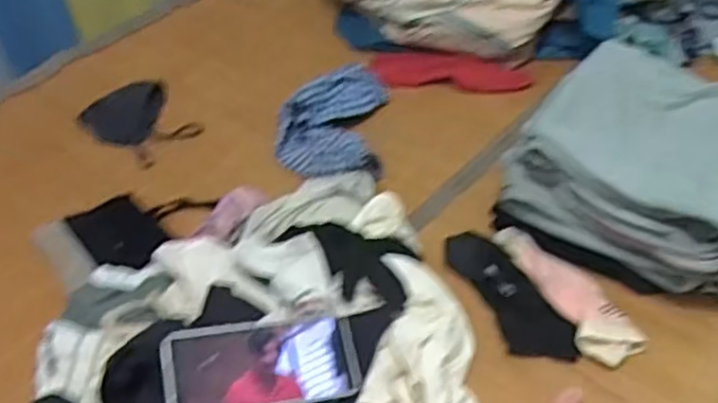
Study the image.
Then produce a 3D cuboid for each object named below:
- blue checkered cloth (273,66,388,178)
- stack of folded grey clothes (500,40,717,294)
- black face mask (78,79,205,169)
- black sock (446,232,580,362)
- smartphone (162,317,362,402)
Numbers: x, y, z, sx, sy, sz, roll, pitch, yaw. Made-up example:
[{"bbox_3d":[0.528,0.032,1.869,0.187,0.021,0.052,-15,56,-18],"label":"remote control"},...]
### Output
[{"bbox_3d":[-0.039,-0.116,1.023,0.145,0.067,0.236,0,42,5],"label":"blue checkered cloth"},{"bbox_3d":[0.347,-0.059,0.826,0.251,0.108,0.270,25,49,29],"label":"stack of folded grey clothes"},{"bbox_3d":[-0.335,-0.132,1.104,0.188,0.030,0.130,26,50,30],"label":"black face mask"},{"bbox_3d":[0.159,0.102,0.791,0.062,0.015,0.193,-33,52,-7],"label":"black sock"},{"bbox_3d":[-0.084,0.145,0.639,0.170,0.008,0.081,-4,64,-20],"label":"smartphone"}]

